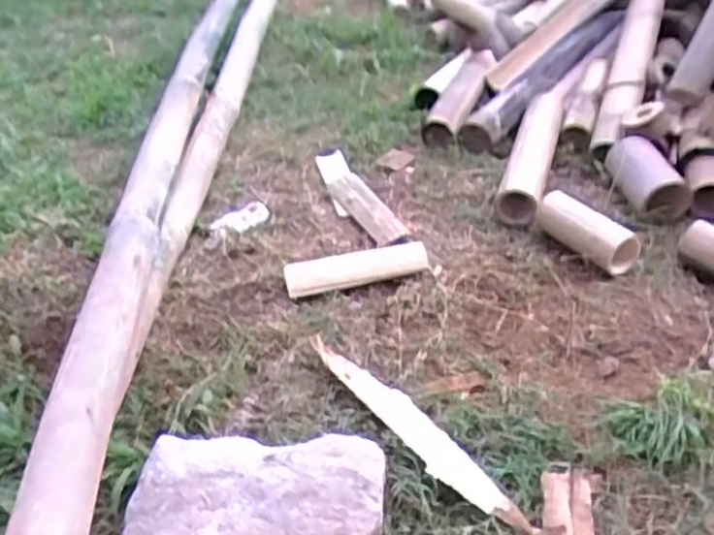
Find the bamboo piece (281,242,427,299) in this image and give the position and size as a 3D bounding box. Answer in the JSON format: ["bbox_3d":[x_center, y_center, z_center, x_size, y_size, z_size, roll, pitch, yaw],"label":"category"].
[{"bbox_3d":[0.001,-0.001,1.035,0.198,0.040,0.034,-11,34,-12],"label":"bamboo piece"}]

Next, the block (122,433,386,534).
[{"bbox_3d":[-0.105,0.258,0.761,0.251,0.078,0.175,4,34,10],"label":"block"}]

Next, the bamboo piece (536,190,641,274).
[{"bbox_3d":[0.332,-0.058,1.059,0.064,0.056,0.154,-20,37,-25],"label":"bamboo piece"}]

